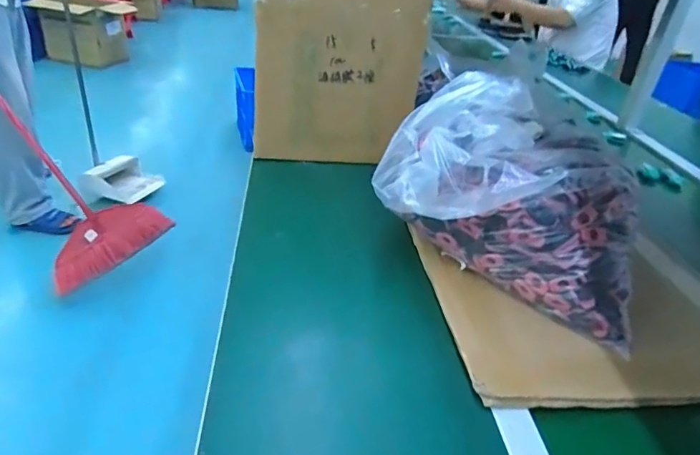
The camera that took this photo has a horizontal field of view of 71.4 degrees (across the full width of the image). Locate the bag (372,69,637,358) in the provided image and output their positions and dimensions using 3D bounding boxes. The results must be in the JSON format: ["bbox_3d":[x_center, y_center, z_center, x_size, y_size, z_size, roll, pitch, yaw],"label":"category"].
[{"bbox_3d":[0.229,-0.046,0.681,0.349,0.253,0.225,17,33,16],"label":"bag"}]

